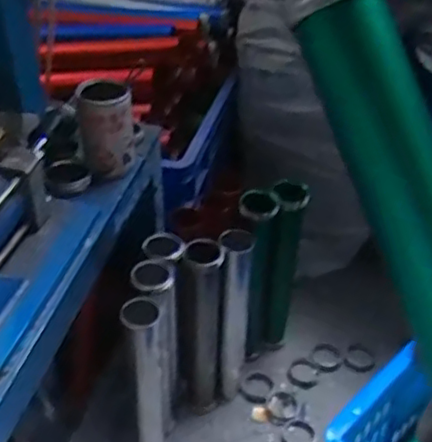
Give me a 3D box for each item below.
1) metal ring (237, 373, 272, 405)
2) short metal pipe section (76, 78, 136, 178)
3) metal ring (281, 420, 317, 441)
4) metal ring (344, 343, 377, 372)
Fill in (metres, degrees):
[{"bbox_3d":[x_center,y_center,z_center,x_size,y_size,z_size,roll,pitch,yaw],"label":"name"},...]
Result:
[{"bbox_3d":[0.071,0.300,1.160,0.055,0.016,0.056,20,42,21],"label":"metal ring"},{"bbox_3d":[-0.137,-0.117,0.813,0.066,0.107,0.059,-6,40,-9],"label":"short metal pipe section"},{"bbox_3d":[0.140,0.364,1.087,0.058,0.008,0.062,1,39,-1],"label":"metal ring"},{"bbox_3d":[0.274,0.259,1.217,0.057,0.011,0.061,1,39,-1],"label":"metal ring"}]

